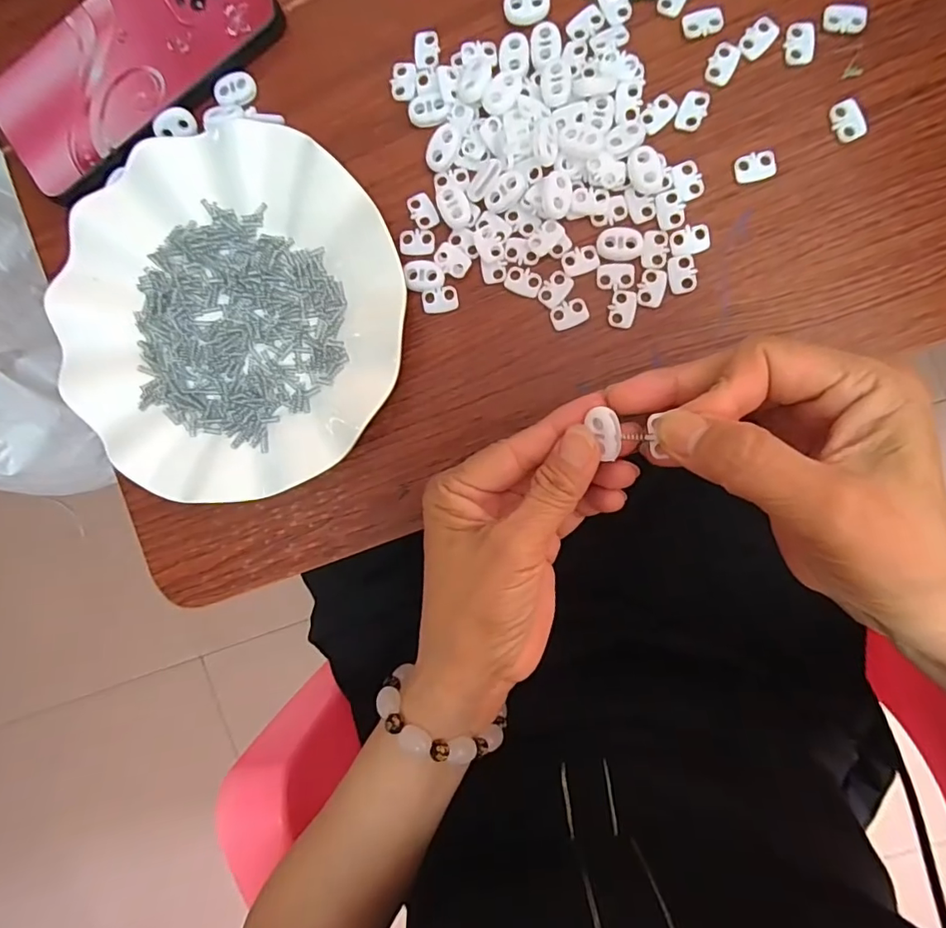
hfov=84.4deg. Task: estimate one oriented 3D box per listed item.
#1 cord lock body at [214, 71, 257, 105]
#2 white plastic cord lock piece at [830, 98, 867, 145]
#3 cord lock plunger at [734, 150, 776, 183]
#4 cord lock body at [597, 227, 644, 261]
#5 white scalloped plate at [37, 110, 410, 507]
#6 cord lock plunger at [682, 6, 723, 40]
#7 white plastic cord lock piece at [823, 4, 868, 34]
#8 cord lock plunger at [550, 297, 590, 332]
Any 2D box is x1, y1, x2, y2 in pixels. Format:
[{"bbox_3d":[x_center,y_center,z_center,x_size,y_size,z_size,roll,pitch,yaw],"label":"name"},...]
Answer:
[{"bbox_3d":[-0.129,-0.202,0.283,0.021,0.005,0.016,-18,90,6],"label":"cord lock body"},{"bbox_3d":[0.179,-0.165,0.250,0.013,0.004,0.019,-21,90,6],"label":"white plastic cord lock piece"},{"bbox_3d":[0.138,-0.146,0.255,0.019,0.004,0.013,-10,91,6],"label":"cord lock plunger"},{"bbox_3d":[0.074,-0.110,0.262,0.023,0.004,0.015,5,93,5],"label":"cord lock body"},{"bbox_3d":[-0.126,-0.077,0.274,0.179,0.024,0.183,0,92,5],"label":"white scalloped plate"},{"bbox_3d":[0.113,-0.216,0.255,0.018,0.004,0.011,-8,91,6],"label":"cord lock plunger"},{"bbox_3d":[0.177,-0.212,0.248,0.019,0.004,0.011,8,93,5],"label":"white plastic cord lock piece"},{"bbox_3d":[0.050,-0.077,0.267,0.019,0.004,0.013,-21,90,6],"label":"cord lock plunger"}]

